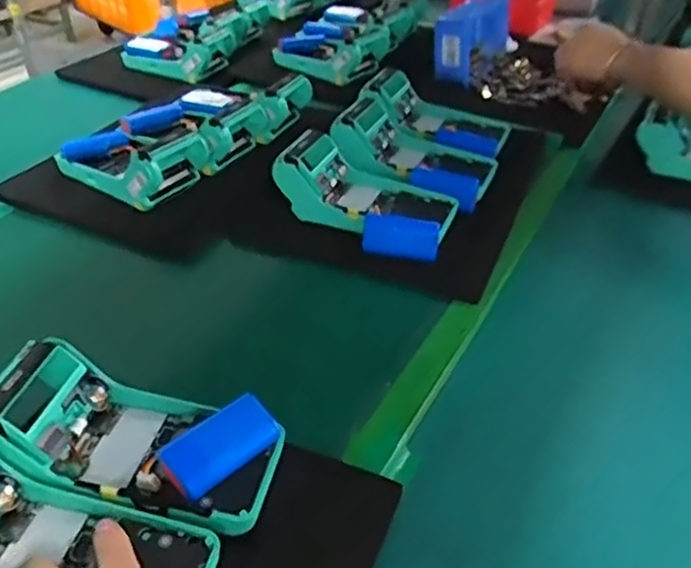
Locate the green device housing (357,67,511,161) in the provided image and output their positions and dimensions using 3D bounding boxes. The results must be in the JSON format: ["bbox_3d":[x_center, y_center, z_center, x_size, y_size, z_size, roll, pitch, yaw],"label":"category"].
[{"bbox_3d":[0.108,-0.203,0.760,0.165,0.052,0.103,18,42,20],"label":"green device housing"}]

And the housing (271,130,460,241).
[{"bbox_3d":[0.022,-0.092,0.625,0.159,0.065,0.095,21,44,24],"label":"housing"}]

